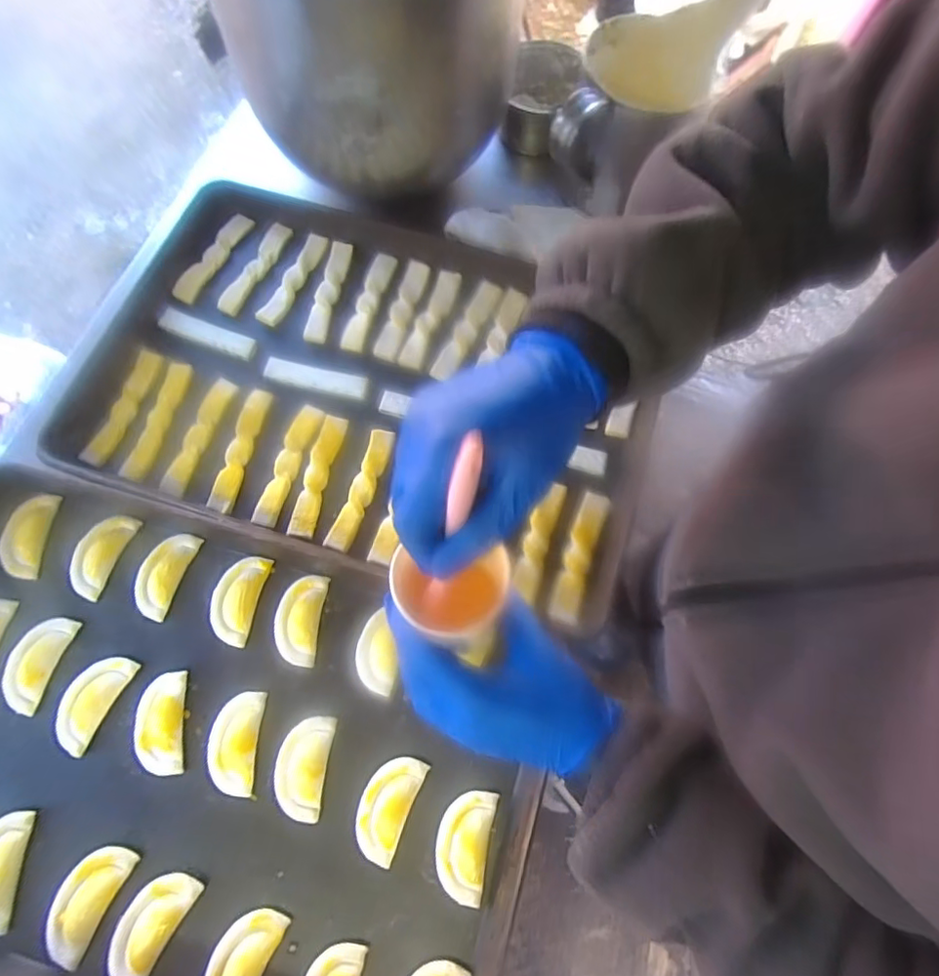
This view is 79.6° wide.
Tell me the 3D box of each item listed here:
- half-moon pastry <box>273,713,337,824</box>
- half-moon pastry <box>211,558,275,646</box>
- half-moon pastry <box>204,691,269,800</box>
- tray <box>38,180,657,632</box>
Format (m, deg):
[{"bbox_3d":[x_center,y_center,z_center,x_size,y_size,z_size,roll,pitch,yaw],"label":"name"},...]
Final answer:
[{"bbox_3d":[-0.152,0.254,0.512,0.047,0.010,0.083,6,72,2],"label":"half-moon pastry"},{"bbox_3d":[-0.229,0.108,0.556,0.042,0.011,0.085,13,72,4],"label":"half-moon pastry"},{"bbox_3d":[-0.215,0.232,0.513,0.039,0.015,0.086,4,72,1],"label":"half-moon pastry"},{"bbox_3d":[-0.109,-0.121,0.639,0.615,0.055,0.408,17,74,3],"label":"tray"}]

